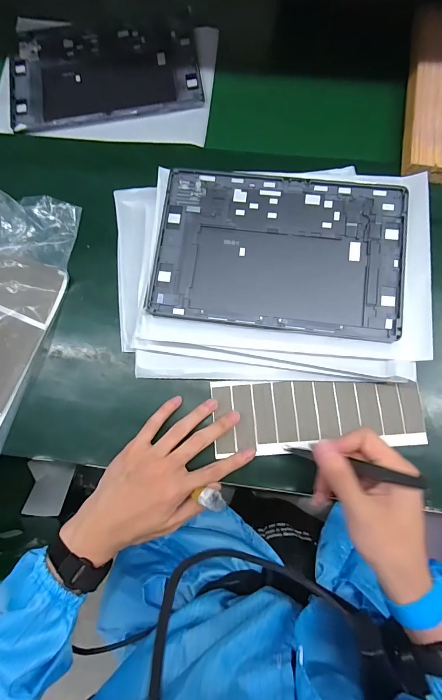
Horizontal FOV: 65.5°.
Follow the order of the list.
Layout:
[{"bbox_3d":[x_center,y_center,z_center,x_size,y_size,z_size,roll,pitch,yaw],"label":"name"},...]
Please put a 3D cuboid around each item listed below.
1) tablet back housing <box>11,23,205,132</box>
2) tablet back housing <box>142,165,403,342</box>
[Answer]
[{"bbox_3d":[-0.158,-0.382,0.471,0.254,0.010,0.169,-10,76,-1],"label":"tablet back housing"},{"bbox_3d":[0.060,-0.105,0.365,0.253,0.012,0.167,7,81,4],"label":"tablet back housing"}]

